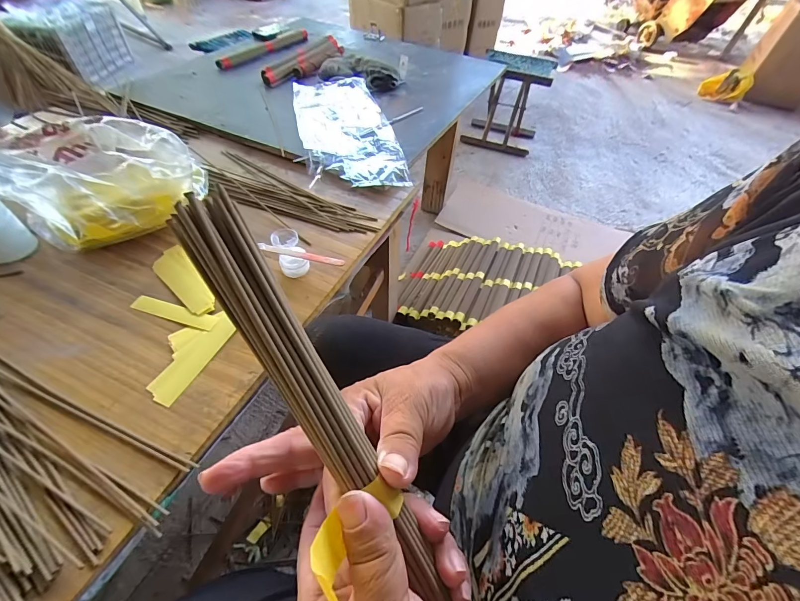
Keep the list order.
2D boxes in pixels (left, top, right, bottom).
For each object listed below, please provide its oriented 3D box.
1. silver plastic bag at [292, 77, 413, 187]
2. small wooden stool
[{"bbox_3d":[-0.110,-0.341,0.693,0.170,0.045,0.393,-10,52,-12],"label":"silver plastic bag"},{"bbox_3d":[0.472,-0.863,1.527,0.286,0.325,0.246,17,52,10],"label":"small wooden stool"}]

